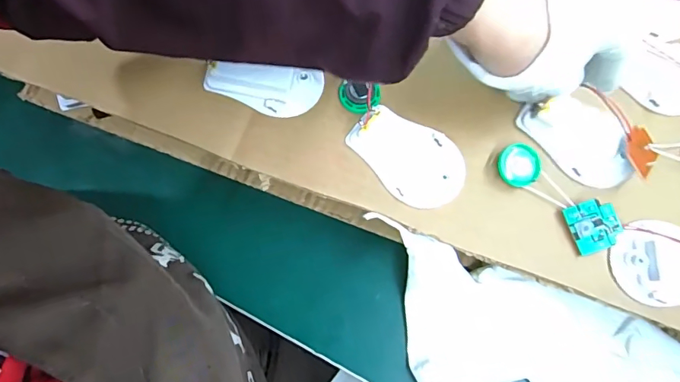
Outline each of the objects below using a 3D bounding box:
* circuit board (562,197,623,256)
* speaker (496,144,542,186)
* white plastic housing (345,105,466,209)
[{"bbox_3d":[0.162,0.022,0.299,0.028,0.004,0.032,-20,77,11],"label":"circuit board"},{"bbox_3d":[0.118,-0.017,0.311,0.027,0.008,0.027,0,88,10],"label":"speaker"},{"bbox_3d":[0.048,-0.024,0.311,0.052,0.024,0.076,-40,78,-10],"label":"white plastic housing"}]

